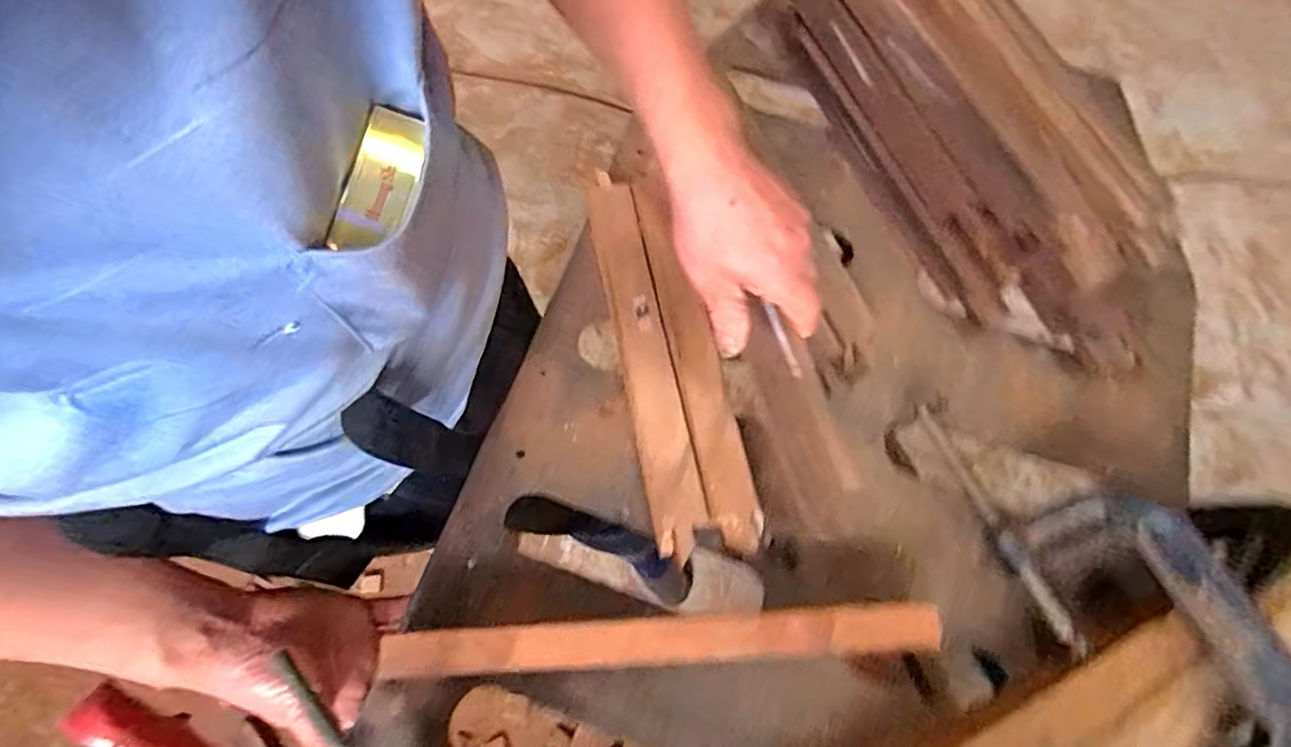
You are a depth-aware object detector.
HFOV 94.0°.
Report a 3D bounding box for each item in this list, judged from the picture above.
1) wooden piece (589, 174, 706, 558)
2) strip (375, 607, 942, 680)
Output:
[{"bbox_3d":[-0.003,-0.020,0.452,0.036,0.022,0.303,-11,68,-5],"label":"wooden piece"},{"bbox_3d":[0.010,0.166,0.373,0.335,0.013,0.025,-2,67,-1],"label":"strip"}]

